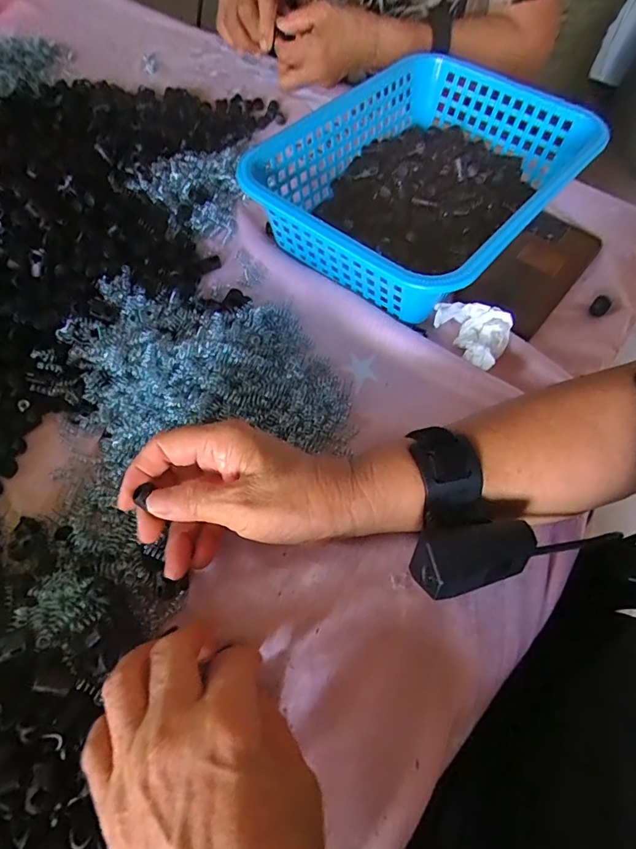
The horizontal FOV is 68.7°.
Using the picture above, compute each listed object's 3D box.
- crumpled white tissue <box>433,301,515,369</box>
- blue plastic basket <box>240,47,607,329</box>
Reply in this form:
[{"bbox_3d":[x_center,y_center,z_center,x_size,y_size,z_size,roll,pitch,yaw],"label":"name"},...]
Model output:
[{"bbox_3d":[0.124,-0.077,0.376,0.060,0.022,0.048,34,66,16],"label":"crumpled white tissue"},{"bbox_3d":[0.101,-0.224,0.431,0.209,0.073,0.294,37,67,17],"label":"blue plastic basket"}]

